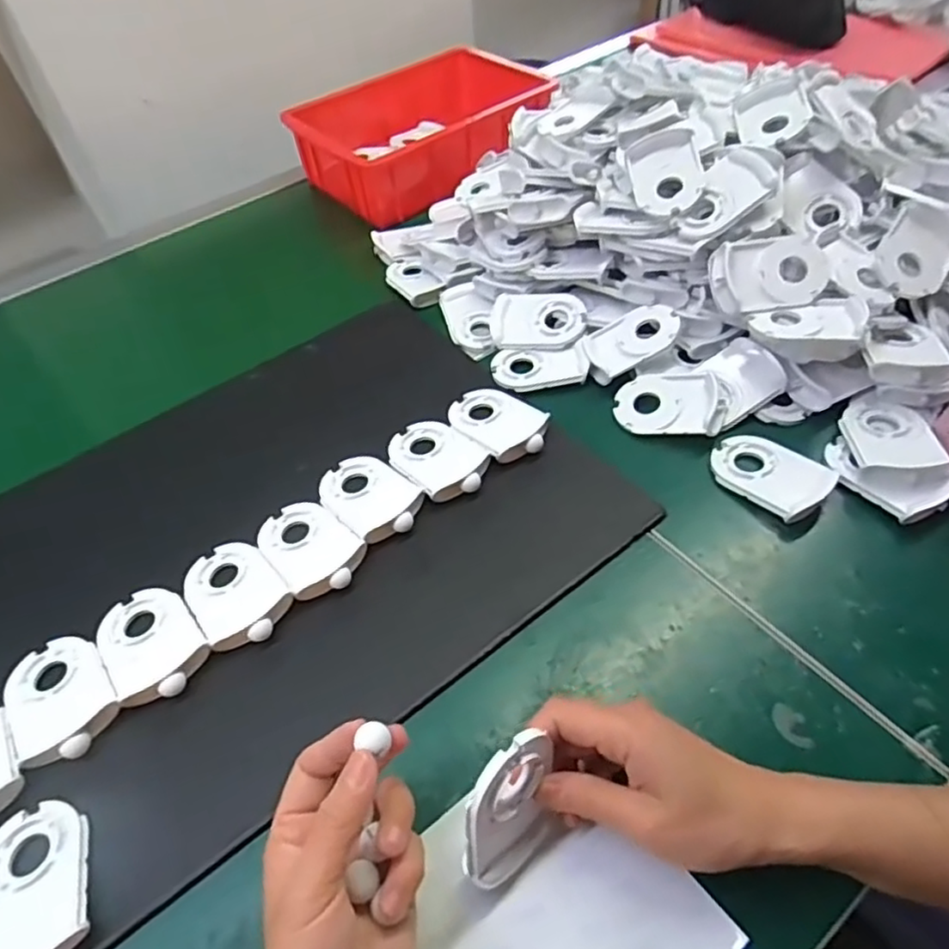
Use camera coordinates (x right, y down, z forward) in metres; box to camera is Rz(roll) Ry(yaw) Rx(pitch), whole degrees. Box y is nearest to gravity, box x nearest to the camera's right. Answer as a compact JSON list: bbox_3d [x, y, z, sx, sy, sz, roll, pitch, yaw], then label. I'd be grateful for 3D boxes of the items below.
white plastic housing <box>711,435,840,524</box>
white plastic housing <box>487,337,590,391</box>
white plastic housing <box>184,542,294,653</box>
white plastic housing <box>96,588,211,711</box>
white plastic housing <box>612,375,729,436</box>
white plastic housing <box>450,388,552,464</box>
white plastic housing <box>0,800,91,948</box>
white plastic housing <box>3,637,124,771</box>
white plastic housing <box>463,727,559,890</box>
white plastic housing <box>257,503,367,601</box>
[{"bbox_3d":[0.221,-0.002,0.492,0.058,0.015,0.081,-32,54,-19],"label":"white plastic housing"},{"bbox_3d":[0.057,-0.098,0.581,0.083,0.012,0.049,-3,50,4],"label":"white plastic housing"},{"bbox_3d":[-0.166,0.082,0.453,0.058,0.018,0.088,-33,54,-20],"label":"white plastic housing"},{"bbox_3d":[-0.214,0.109,0.430,0.058,0.012,0.089,-32,54,-20],"label":"white plastic housing"},{"bbox_3d":[0.158,-0.055,0.531,0.086,0.016,0.059,2,59,23],"label":"white plastic housing"},{"bbox_3d":[0.018,-0.043,0.537,0.088,0.011,0.058,31,60,28],"label":"white plastic housing"},{"bbox_3d":[-0.235,0.220,0.345,0.055,0.023,0.088,-25,52,-14],"label":"white plastic housing"},{"bbox_3d":[-0.263,0.139,0.412,0.059,0.013,0.088,-35,55,-21],"label":"white plastic housing"},{"bbox_3d":[0.017,0.162,0.315,0.052,0.079,0.011,-24,33,-30],"label":"white plastic housing"},{"bbox_3d":[-0.120,0.053,0.475,0.058,0.018,0.089,-36,55,-22],"label":"white plastic housing"}]

